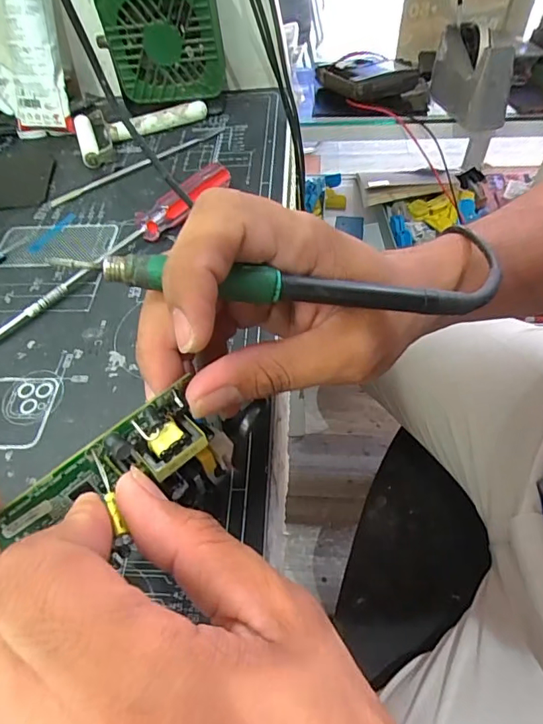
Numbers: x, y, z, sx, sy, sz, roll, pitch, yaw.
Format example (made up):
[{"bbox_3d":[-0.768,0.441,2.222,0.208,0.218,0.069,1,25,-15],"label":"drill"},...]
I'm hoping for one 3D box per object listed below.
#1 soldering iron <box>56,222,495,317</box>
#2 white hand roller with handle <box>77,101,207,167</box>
[{"bbox_3d":[0.010,-0.035,0.174,0.165,0.015,0.019,2,53,-13],"label":"soldering iron"},{"bbox_3d":[-0.116,-0.219,0.426,0.120,0.021,0.062,-18,55,-9],"label":"white hand roller with handle"}]

